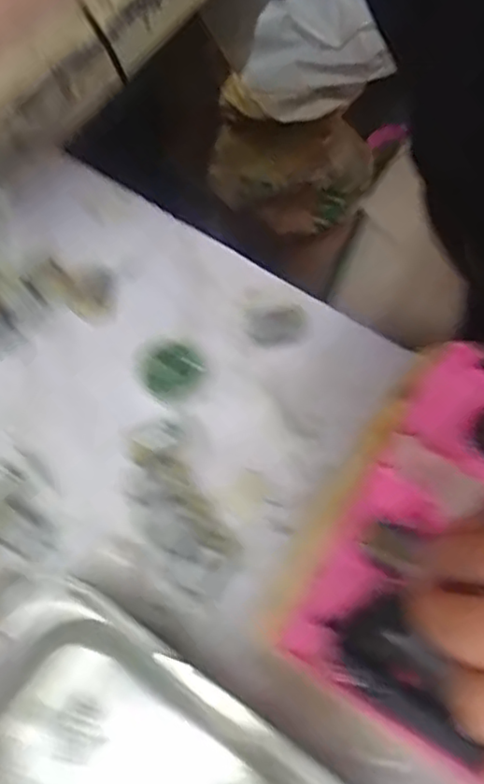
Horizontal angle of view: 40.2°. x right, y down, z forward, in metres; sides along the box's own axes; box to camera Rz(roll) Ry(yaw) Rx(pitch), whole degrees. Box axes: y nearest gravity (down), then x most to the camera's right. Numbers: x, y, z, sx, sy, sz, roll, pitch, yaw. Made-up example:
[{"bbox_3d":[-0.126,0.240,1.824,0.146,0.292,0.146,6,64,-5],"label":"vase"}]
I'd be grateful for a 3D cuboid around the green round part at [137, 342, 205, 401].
[{"bbox_3d":[-0.038,-0.012,0.352,0.032,0.007,0.032,-1,67,2],"label":"green round part"}]

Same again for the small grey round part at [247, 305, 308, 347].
[{"bbox_3d":[0.019,-0.037,0.365,0.032,0.005,0.025,-2,67,2],"label":"small grey round part"}]

